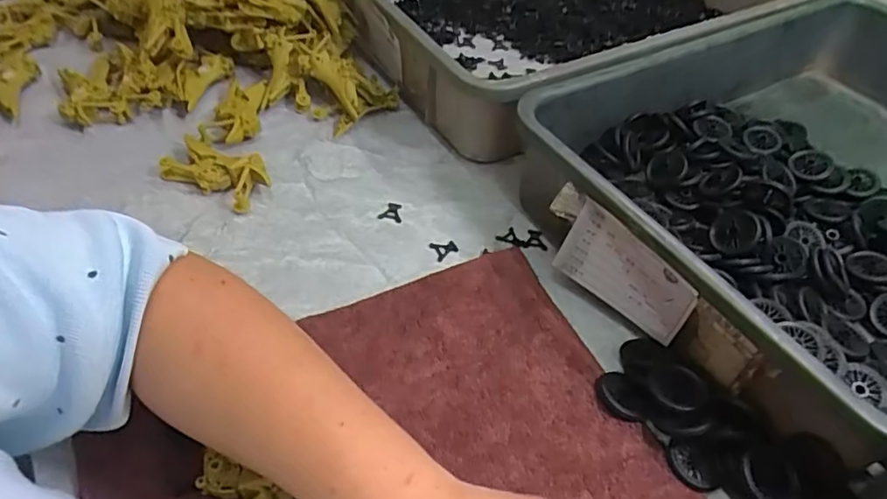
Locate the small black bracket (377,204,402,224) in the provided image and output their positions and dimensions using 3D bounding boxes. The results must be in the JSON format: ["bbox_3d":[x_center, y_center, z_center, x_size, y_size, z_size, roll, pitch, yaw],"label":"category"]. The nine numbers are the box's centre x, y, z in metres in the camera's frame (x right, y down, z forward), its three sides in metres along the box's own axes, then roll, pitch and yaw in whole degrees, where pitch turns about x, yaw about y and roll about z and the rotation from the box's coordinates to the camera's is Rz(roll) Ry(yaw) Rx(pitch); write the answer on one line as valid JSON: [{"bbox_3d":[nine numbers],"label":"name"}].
[{"bbox_3d":[-0.047,-0.034,0.537,0.020,0.006,0.023,7,47,2],"label":"small black bracket"}]

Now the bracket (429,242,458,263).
[{"bbox_3d":[0.001,0.000,0.511,0.021,0.004,0.021,-16,50,-19],"label":"bracket"}]

